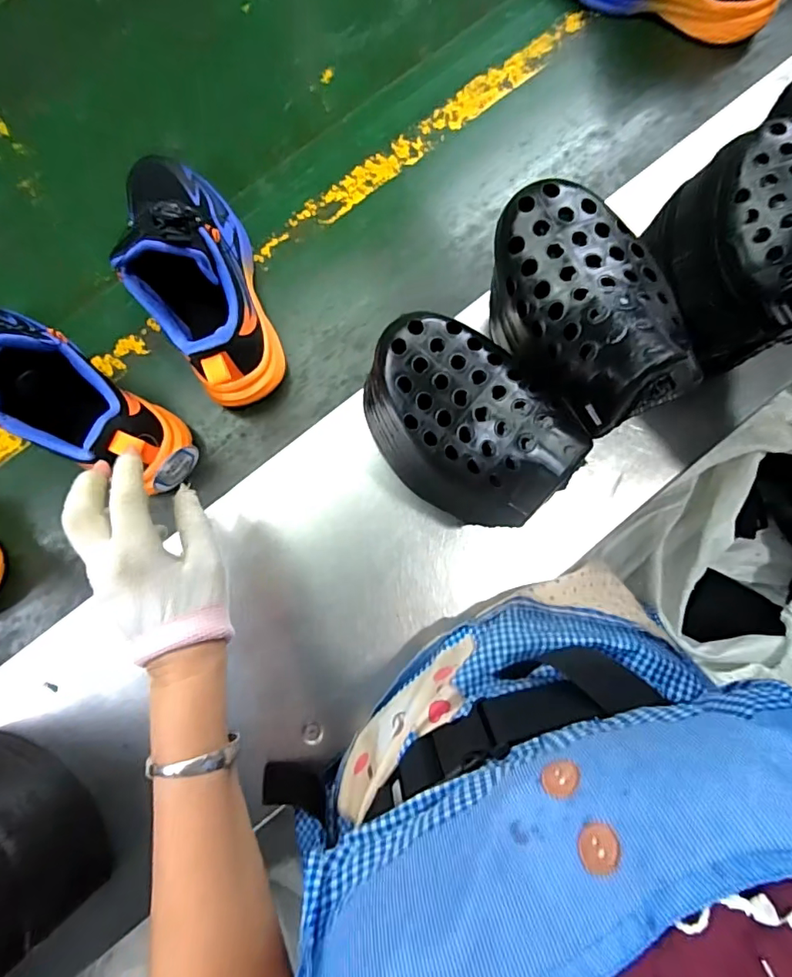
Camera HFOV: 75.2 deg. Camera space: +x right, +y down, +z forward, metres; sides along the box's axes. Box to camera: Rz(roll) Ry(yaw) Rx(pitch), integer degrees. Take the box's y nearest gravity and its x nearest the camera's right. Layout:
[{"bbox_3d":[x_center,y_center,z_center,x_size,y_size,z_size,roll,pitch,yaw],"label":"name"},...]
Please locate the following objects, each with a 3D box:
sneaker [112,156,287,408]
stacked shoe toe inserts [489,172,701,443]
[{"bbox_3d":[-0.170,-0.188,0.435,0.085,0.131,0.234,-18,81,-2],"label":"sneaker"},{"bbox_3d":[0.106,-0.109,0.284,0.090,0.058,0.141,-26,85,-2],"label":"stacked shoe toe inserts"}]

